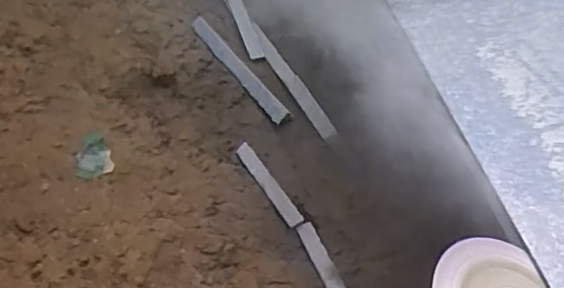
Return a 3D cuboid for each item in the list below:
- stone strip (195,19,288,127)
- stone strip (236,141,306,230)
[{"bbox_3d":[-0.058,-0.098,0.725,0.021,0.009,0.209,-33,59,-12],"label":"stone strip"},{"bbox_3d":[-0.016,0.044,0.639,0.018,0.010,0.111,-32,60,-16],"label":"stone strip"}]

